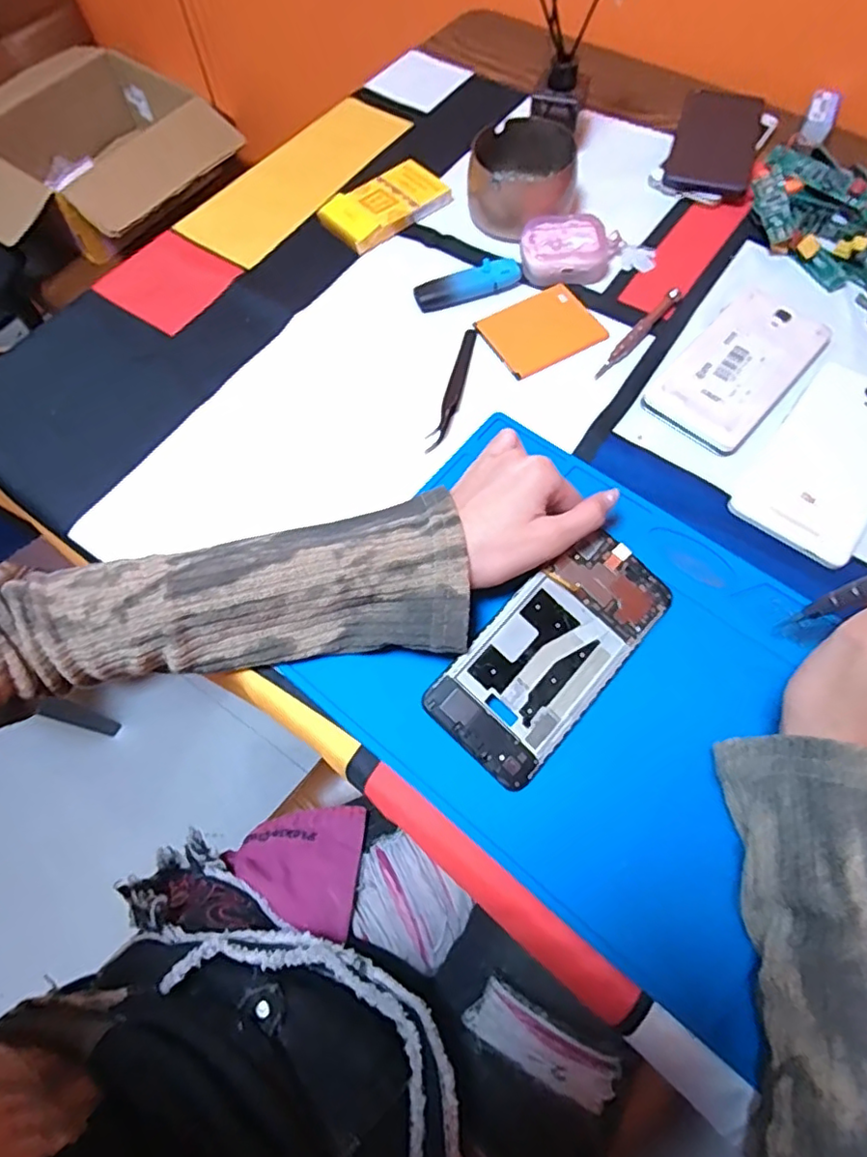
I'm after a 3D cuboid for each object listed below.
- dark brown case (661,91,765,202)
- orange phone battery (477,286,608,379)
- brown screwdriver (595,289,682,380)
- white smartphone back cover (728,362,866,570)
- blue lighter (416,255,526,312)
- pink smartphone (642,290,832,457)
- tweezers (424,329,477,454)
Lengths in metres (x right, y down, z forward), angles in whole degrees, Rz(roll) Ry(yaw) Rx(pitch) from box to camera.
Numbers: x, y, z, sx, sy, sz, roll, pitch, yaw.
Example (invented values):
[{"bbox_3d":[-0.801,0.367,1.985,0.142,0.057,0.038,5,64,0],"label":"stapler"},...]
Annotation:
[{"bbox_3d":[0.249,-0.384,0.523,0.070,0.012,0.131,18,68,10],"label":"dark brown case"},{"bbox_3d":[0.081,-0.188,0.447,0.080,0.004,0.065,-27,68,-9],"label":"orange phone battery"},{"bbox_3d":[0.152,-0.182,0.439,0.010,0.009,0.102,38,73,17],"label":"brown screwdriver"},{"bbox_3d":[0.262,-0.079,0.386,0.073,0.009,0.153,36,72,16],"label":"white smartphone back cover"},{"bbox_3d":[0.028,-0.229,0.459,0.085,0.016,0.018,-19,67,-6],"label":"blue lighter"},{"bbox_3d":[0.217,-0.151,0.418,0.071,0.010,0.143,39,73,17],"label":"pink smartphone"},{"bbox_3d":[0.015,-0.135,0.419,0.012,0.016,0.123,14,68,8],"label":"tweezers"}]

